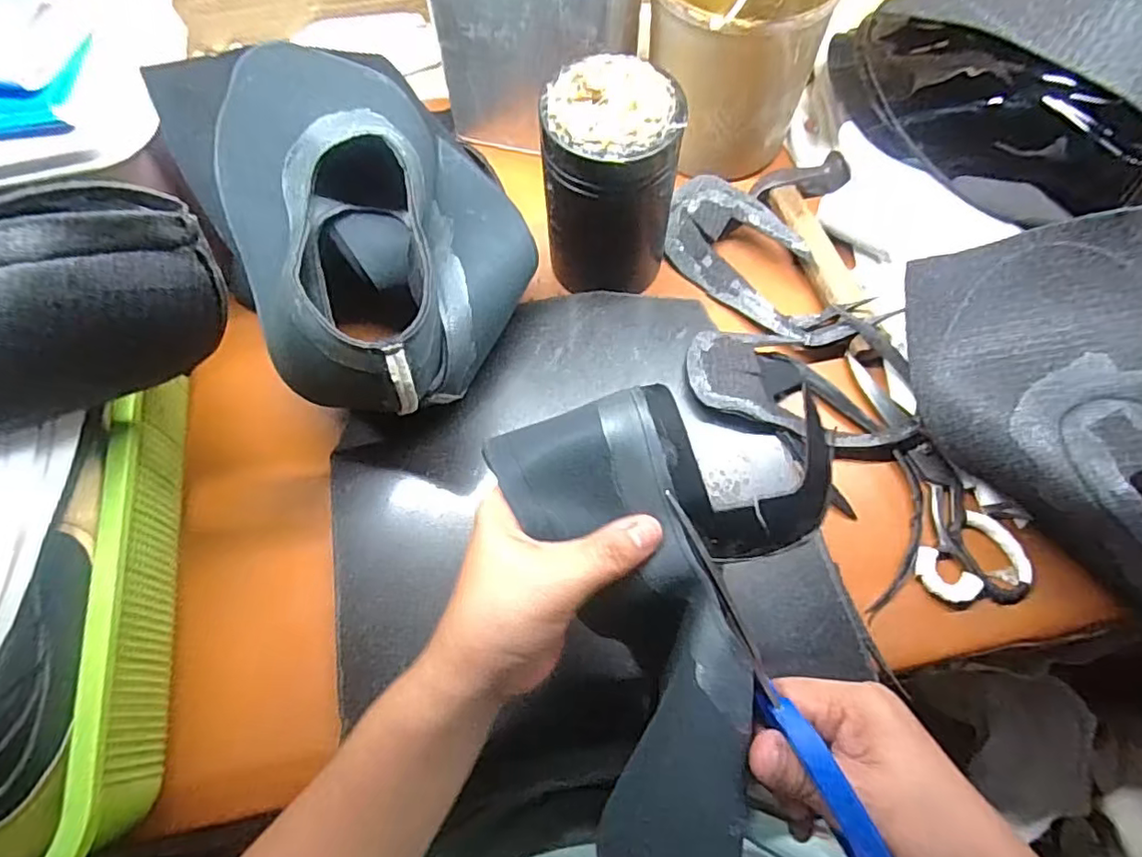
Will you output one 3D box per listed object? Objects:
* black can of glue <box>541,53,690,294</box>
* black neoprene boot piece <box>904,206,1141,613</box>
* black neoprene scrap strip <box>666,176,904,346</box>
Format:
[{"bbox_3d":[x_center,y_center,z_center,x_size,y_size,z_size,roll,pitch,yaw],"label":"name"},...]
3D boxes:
[{"bbox_3d":[0.029,-0.175,0.427,0.088,0.134,0.086,-1,66,2],"label":"black can of glue"},{"bbox_3d":[0.324,0.004,0.364,0.170,0.111,0.253,-8,66,-1],"label":"black neoprene boot piece"},{"bbox_3d":[0.155,-0.132,0.478,0.083,0.029,0.192,-41,71,-14],"label":"black neoprene scrap strip"}]

